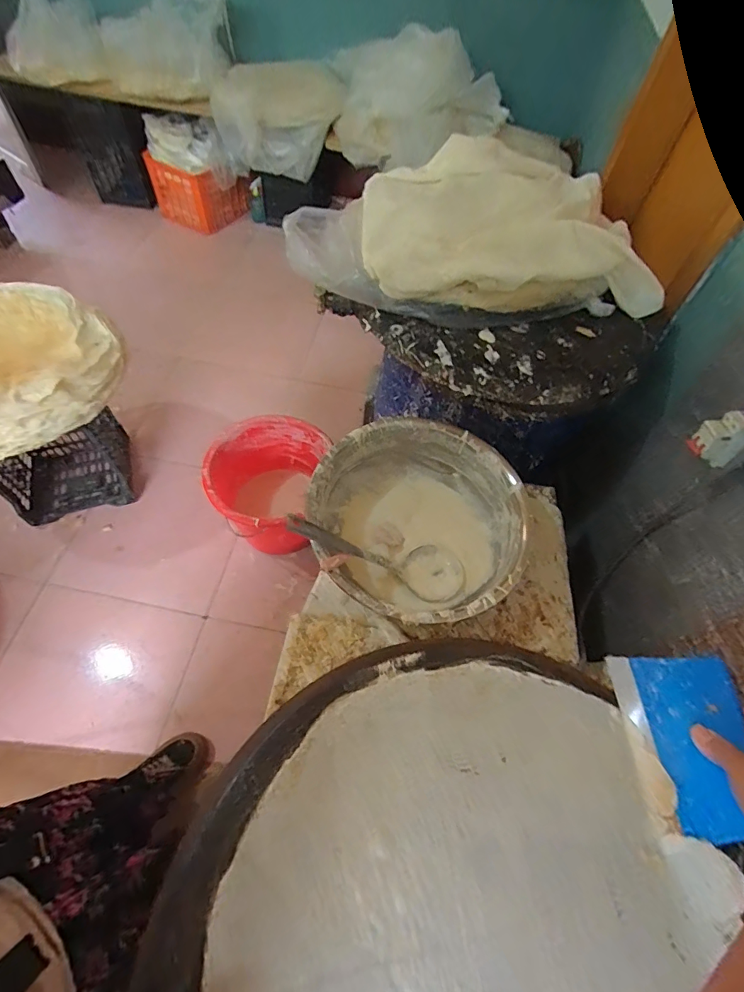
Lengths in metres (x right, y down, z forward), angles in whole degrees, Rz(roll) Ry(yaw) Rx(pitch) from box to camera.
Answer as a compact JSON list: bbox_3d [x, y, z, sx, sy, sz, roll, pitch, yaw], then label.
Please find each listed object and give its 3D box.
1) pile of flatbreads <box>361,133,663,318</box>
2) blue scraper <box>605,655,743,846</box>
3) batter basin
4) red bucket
[{"bbox_3d":[0.253,-0.560,0.914,0.546,0.094,0.462,-4,60,-7],"label":"pile of flatbreads"},{"bbox_3d":[0.298,0.227,0.424,0.008,0.104,0.156,25,47,-31],"label":"blue scraper"},{"bbox_3d":[0.083,0.052,0.829,0.369,0.147,0.377,2,59,-3],"label":"batter basin"},{"bbox_3d":[-0.321,-0.013,1.363,0.337,0.346,0.356,2,59,-3],"label":"red bucket"}]

